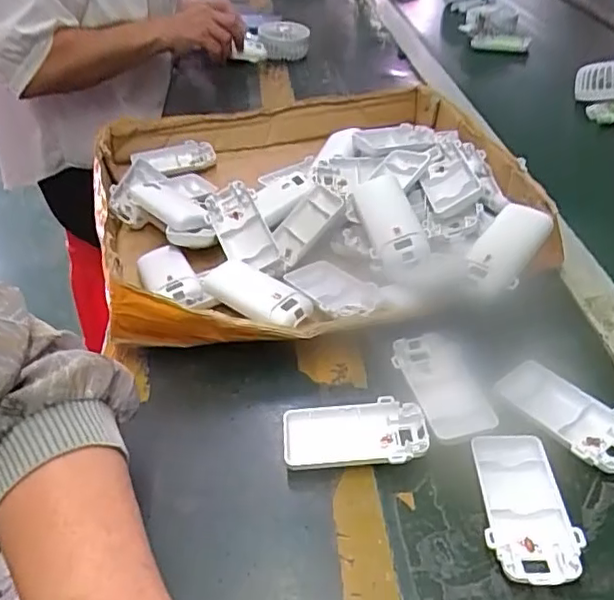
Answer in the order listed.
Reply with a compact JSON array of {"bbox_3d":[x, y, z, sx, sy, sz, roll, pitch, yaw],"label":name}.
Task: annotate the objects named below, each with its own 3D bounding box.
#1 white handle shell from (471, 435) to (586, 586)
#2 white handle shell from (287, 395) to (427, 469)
[{"bbox_3d":[0.130,0.124,0.363,0.049,0.016,0.093,-2,39,4],"label":"white handle shell"},{"bbox_3d":[0.033,0.092,0.407,0.095,0.014,0.047,-3,39,2],"label":"white handle shell"}]

